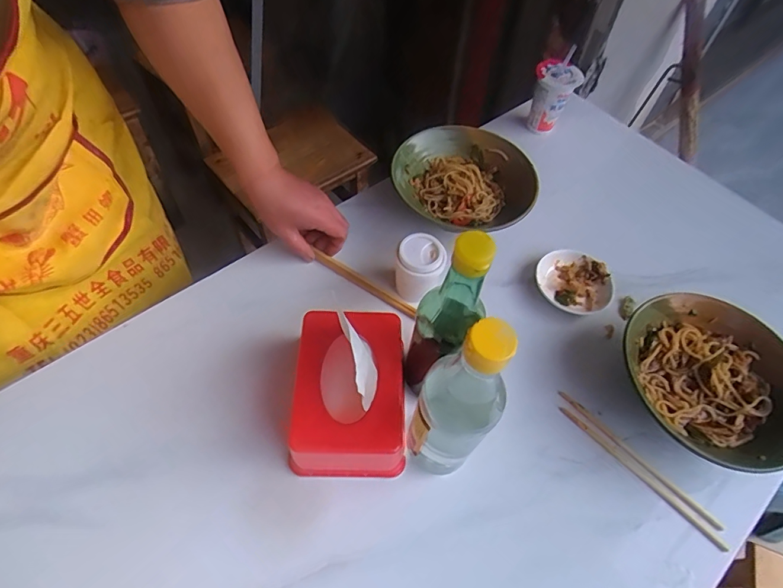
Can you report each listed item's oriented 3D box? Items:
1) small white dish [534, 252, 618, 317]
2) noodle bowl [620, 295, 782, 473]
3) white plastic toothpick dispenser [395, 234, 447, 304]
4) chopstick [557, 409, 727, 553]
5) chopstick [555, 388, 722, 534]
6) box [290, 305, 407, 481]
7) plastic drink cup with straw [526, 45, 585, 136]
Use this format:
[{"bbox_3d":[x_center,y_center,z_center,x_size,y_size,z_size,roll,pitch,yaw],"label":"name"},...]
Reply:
[{"bbox_3d":[0.234,-0.016,0.588,0.095,0.020,0.085,36,62,19],"label":"small white dish"},{"bbox_3d":[0.347,0.095,0.500,0.176,0.064,0.184,2,57,-2],"label":"noodle bowl"},{"bbox_3d":[0.033,-0.028,0.550,0.061,0.071,0.060,2,57,-2],"label":"white plastic toothpick dispenser"},{"bbox_3d":[0.257,0.186,0.476,0.010,0.004,0.189,-37,66,-24],"label":"chopstick"},{"bbox_3d":[0.260,0.172,0.488,0.008,0.004,0.191,-38,66,-24],"label":"chopstick"},{"bbox_3d":[-0.047,0.098,0.463,0.114,0.090,0.150,0,57,-3],"label":"box"},{"bbox_3d":[0.261,-0.324,0.745,0.067,0.100,0.080,20,58,10],"label":"plastic drink cup with straw"}]

